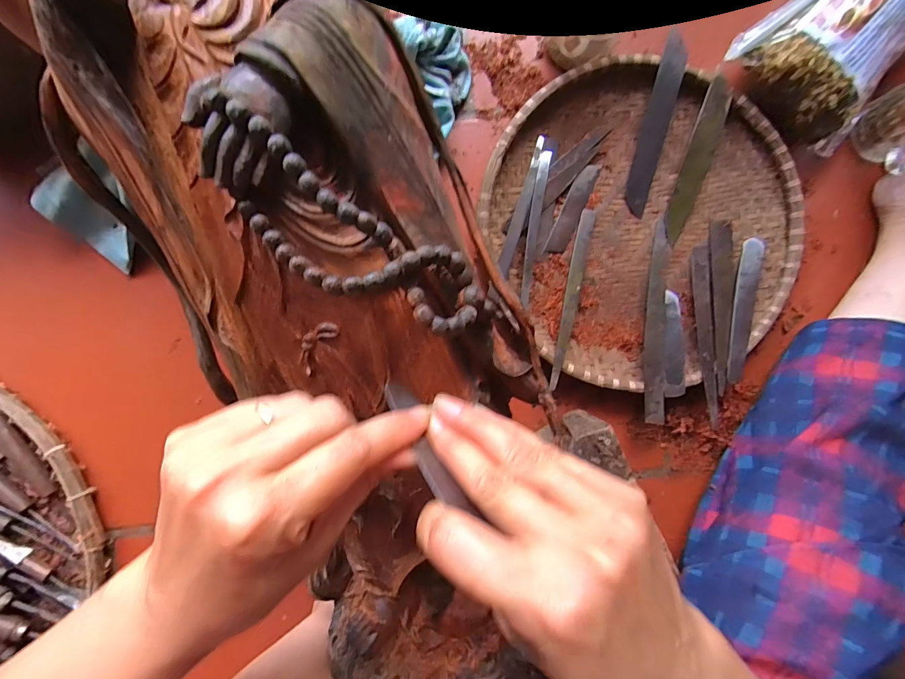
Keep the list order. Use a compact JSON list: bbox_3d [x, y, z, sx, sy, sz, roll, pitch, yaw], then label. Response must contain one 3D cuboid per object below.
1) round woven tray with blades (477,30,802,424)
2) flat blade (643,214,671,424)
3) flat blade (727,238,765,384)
[{"bbox_3d":[0.210,-0.115,0.432,0.322,0.031,0.344,0,89,-3],"label":"round woven tray with blades"},{"bbox_3d":[0.217,-0.022,0.432,0.022,0.010,0.216,5,82,10],"label":"flat blade"},{"bbox_3d":[0.314,-0.033,0.438,0.023,0.007,0.158,13,82,11],"label":"flat blade"}]

